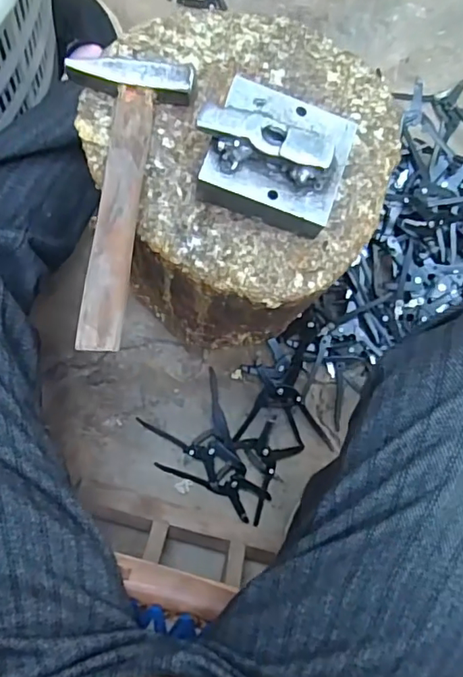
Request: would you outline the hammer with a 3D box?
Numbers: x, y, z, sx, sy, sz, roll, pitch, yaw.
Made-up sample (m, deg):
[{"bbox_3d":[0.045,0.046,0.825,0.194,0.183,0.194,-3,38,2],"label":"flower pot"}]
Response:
[{"bbox_3d":[-0.079,-0.095,0.366,0.082,0.020,0.207,5,81,-6],"label":"hammer"}]

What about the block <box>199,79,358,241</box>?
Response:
[{"bbox_3d":[0.029,-0.128,0.365,0.104,0.048,0.086,19,80,-4],"label":"block"}]

